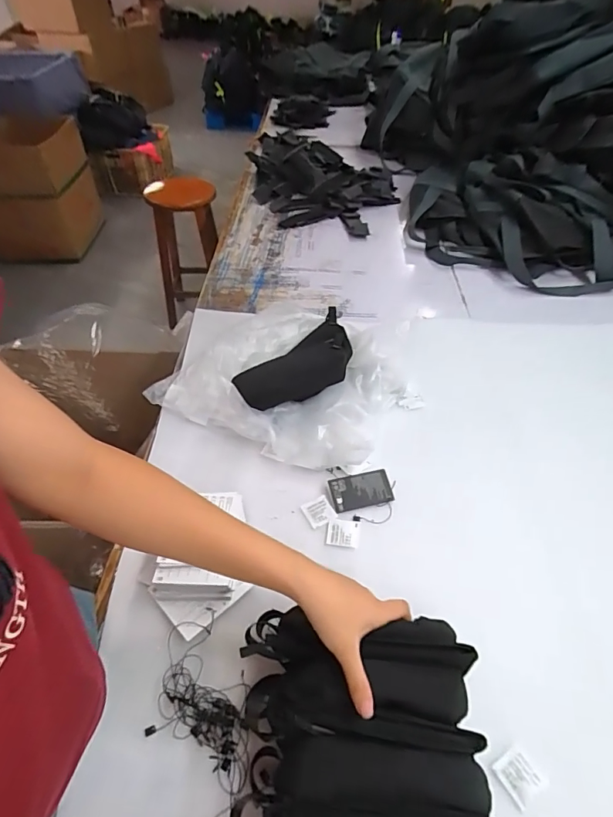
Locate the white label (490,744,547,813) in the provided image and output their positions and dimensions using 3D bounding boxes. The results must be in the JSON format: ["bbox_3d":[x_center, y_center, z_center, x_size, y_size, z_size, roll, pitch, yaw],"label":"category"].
[{"bbox_3d":[0.208,0.358,0.439,0.039,0.008,0.037,-22,50,-22],"label":"white label"}]

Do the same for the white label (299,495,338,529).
[{"bbox_3d":[0.017,0.146,0.636,0.041,0.004,0.040,-21,50,-22],"label":"white label"}]

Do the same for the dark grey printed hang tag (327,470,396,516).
[{"bbox_3d":[0.080,0.120,0.653,0.088,0.008,0.051,-11,70,-11],"label":"dark grey printed hang tag"}]

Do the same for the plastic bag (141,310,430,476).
[{"bbox_3d":[-0.015,-0.082,0.803,0.418,0.085,0.365,21,48,18],"label":"plastic bag"}]

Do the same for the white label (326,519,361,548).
[{"bbox_3d":[0.051,0.170,0.614,0.042,0.004,0.042,8,45,5],"label":"white label"}]

